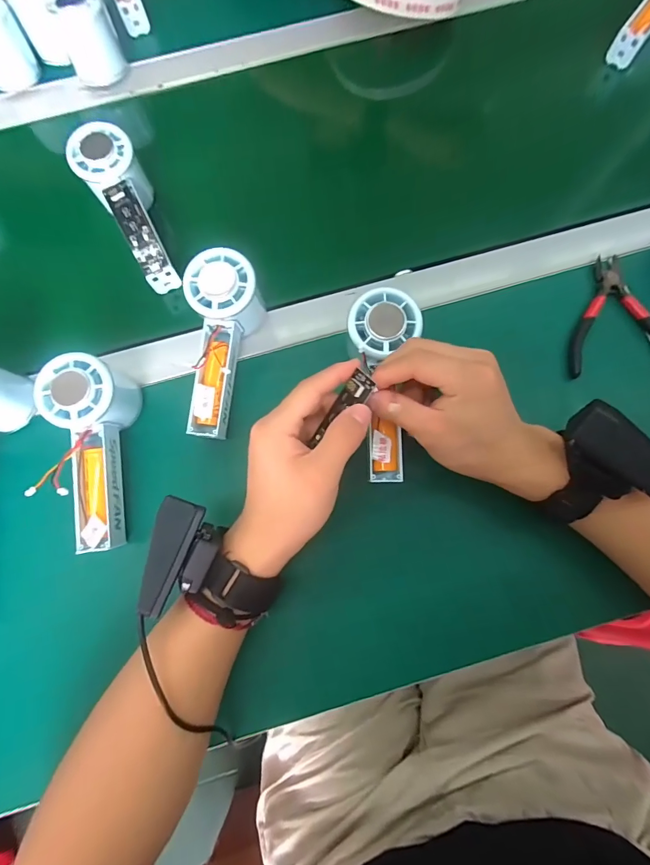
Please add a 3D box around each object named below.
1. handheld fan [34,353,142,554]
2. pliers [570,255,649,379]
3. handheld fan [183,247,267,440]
[{"bbox_3d":[-0.184,0.016,0.315,0.052,0.058,0.148,-5,90,0],"label":"handheld fan"},{"bbox_3d":[0.264,-0.106,0.346,0.086,0.015,0.117,4,77,2],"label":"pliers"},{"bbox_3d":[-0.086,-0.072,0.331,0.058,0.054,0.151,6,91,2],"label":"handheld fan"}]

